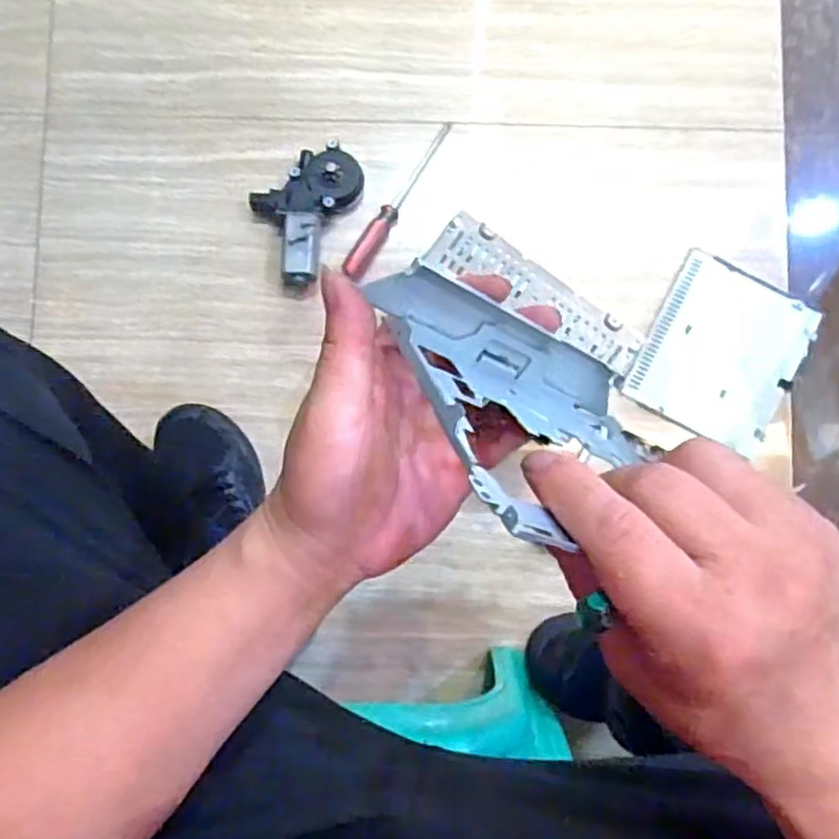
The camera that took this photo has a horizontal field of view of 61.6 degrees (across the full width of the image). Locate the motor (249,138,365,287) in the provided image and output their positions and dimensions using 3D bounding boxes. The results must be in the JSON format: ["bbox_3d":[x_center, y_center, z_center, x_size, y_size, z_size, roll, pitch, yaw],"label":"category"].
[{"bbox_3d":[-0.127,-0.226,0.752,0.101,0.058,0.159,22,86,1],"label":"motor"}]

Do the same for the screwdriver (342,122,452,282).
[{"bbox_3d":[-0.022,-0.240,0.765,0.022,0.023,0.200,29,81,2],"label":"screwdriver"}]

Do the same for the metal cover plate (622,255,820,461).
[{"bbox_3d":[0.325,-0.072,0.752,0.157,0.009,0.181,28,86,1],"label":"metal cover plate"}]

